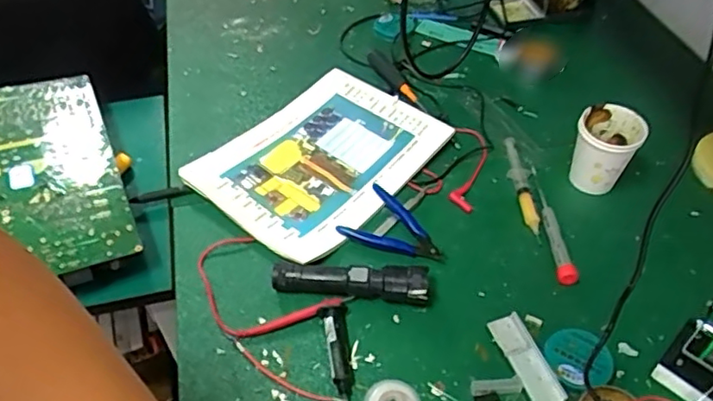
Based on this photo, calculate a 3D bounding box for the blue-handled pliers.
[{"bbox_3d":[0.047,0.036,0.693,0.120,0.013,0.081,31,55,24],"label":"blue-handled pliers"}]

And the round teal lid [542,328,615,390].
[{"bbox_3d":[0.213,0.151,0.581,0.063,0.013,0.059,0,49,0],"label":"round teal lid"}]

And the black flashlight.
[{"bbox_3d":[-0.007,0.083,0.634,0.162,0.031,0.033,4,49,3],"label":"black flashlight"}]

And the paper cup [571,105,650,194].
[{"bbox_3d":[0.294,-0.061,0.723,0.074,0.082,0.069,20,51,16],"label":"paper cup"}]

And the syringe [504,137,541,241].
[{"bbox_3d":[0.199,-0.021,0.737,0.024,0.019,0.160,0,49,-1],"label":"syringe"}]

